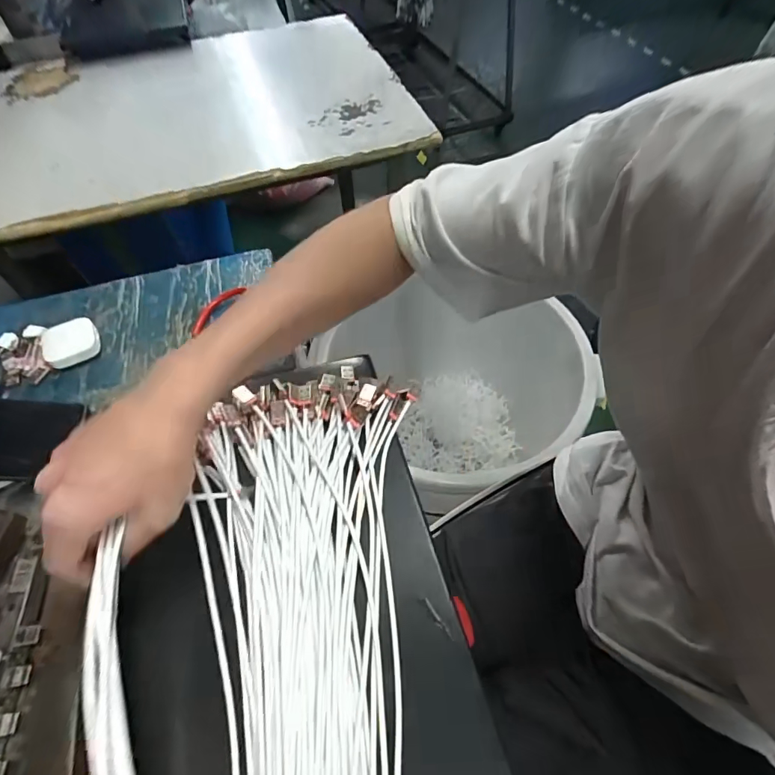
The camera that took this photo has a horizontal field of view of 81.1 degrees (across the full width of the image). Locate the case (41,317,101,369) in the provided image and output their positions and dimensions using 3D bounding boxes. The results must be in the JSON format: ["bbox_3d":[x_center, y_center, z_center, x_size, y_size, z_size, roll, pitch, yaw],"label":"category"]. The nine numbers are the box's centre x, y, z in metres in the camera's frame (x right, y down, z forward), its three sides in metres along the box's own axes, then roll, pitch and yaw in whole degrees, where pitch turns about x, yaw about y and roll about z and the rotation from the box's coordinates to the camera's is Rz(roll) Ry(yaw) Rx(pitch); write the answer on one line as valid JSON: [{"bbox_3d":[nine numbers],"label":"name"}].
[{"bbox_3d":[-0.320,-0.044,0.458,0.050,0.018,0.049,-30,59,-17],"label":"case"}]

